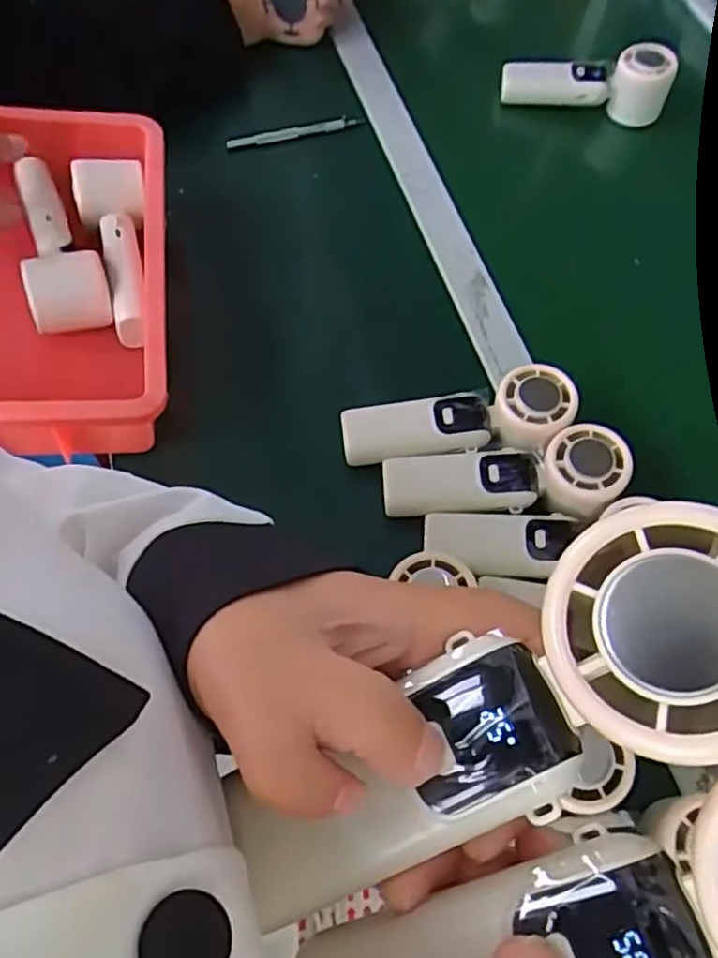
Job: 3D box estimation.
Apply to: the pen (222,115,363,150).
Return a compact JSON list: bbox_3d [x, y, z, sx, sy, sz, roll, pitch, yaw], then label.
[{"bbox_3d":[-0.062,-0.337,0.669,0.135,0.014,0.012,-16,65,-11],"label":"pen"}]

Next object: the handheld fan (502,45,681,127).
[{"bbox_3d":[0.231,-0.414,0.703,0.161,0.064,0.054,3,63,-2],"label":"handheld fan"}]

